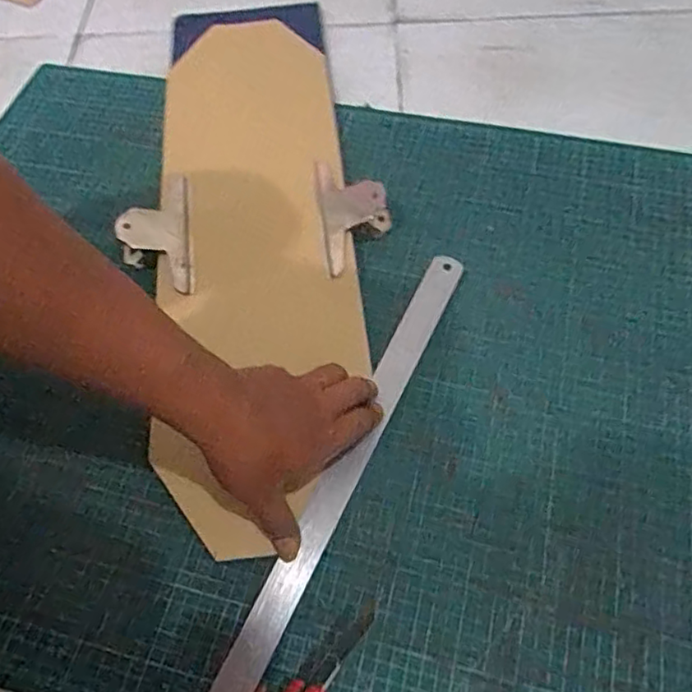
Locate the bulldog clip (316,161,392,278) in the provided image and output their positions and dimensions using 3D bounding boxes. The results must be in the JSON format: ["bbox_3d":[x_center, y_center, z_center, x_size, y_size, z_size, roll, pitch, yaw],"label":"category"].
[{"bbox_3d":[0.010,-0.119,0.572,0.066,0.037,0.111,-8,61,0],"label":"bulldog clip"}]

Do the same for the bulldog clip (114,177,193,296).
[{"bbox_3d":[-0.179,-0.111,0.569,0.058,0.033,0.139,-10,61,-1],"label":"bulldog clip"}]

